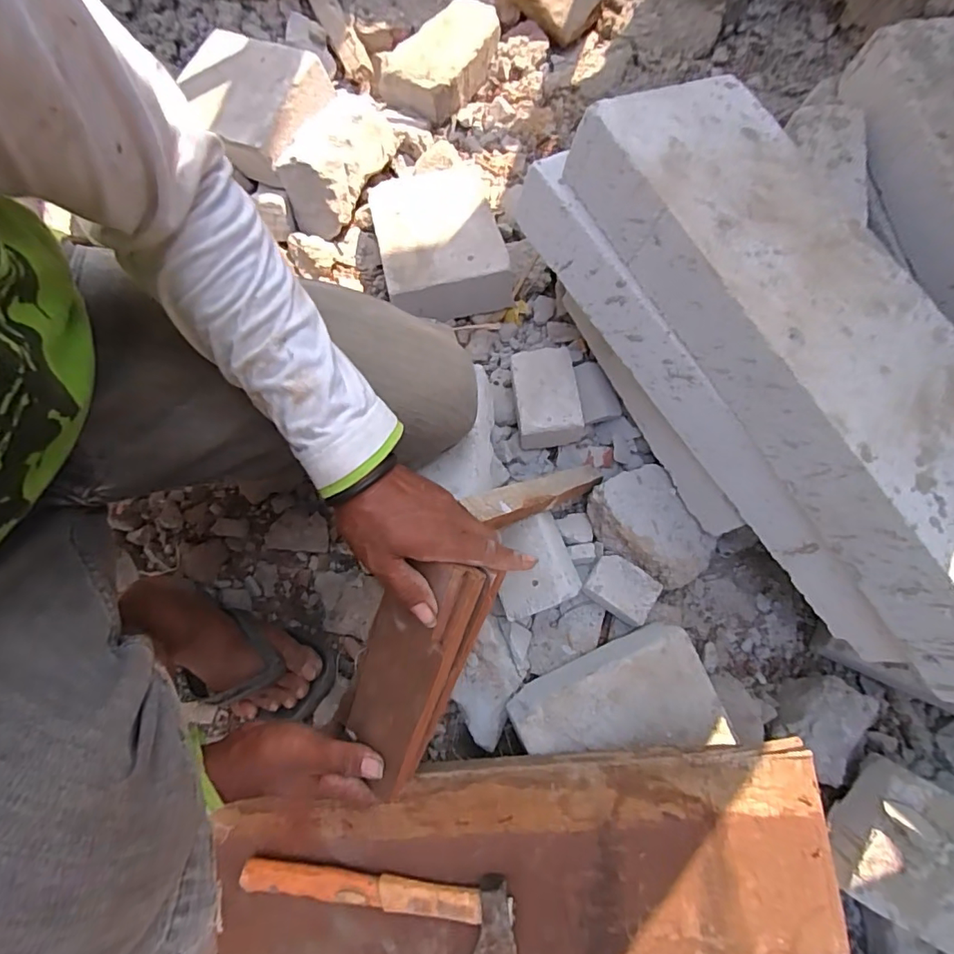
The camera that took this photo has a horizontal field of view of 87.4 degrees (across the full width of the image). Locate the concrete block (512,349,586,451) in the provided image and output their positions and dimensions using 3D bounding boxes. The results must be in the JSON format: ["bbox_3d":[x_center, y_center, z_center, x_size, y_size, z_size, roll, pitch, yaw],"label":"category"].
[{"bbox_3d":[0.085,-0.100,0.641,0.076,0.073,0.119,-6,79,-2],"label":"concrete block"}]

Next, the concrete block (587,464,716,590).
[{"bbox_3d":[0.209,0.064,0.618,0.111,0.060,0.146,-31,81,-7],"label":"concrete block"}]

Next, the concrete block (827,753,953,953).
[{"bbox_3d":[0.455,0.372,0.464,0.208,0.052,0.133,28,80,5],"label":"concrete block"}]

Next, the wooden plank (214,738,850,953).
[{"bbox_3d":[0.023,0.367,0.460,0.556,0.028,0.189,-11,79,8],"label":"wooden plank"}]

